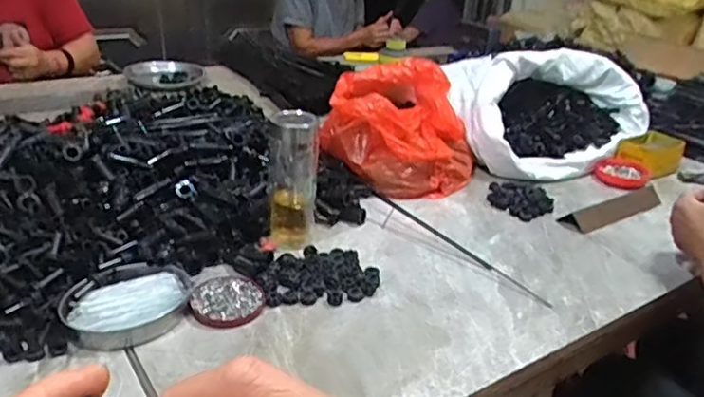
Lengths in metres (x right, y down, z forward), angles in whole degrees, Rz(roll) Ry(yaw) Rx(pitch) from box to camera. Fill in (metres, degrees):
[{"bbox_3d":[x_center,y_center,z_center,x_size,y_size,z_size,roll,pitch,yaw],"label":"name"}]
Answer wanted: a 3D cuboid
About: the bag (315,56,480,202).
[{"bbox_3d":[0.090,-0.126,1.034,0.248,0.160,0.255,8,27,6],"label":"bag"}]

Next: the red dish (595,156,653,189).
[{"bbox_3d":[0.489,-0.046,1.074,0.085,0.028,0.086,4,27,-2],"label":"red dish"}]

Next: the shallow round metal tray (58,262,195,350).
[{"bbox_3d":[-0.239,0.112,0.650,0.135,0.030,0.093,-15,33,-34],"label":"shallow round metal tray"}]

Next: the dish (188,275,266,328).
[{"bbox_3d":[-0.144,0.115,0.681,0.079,0.010,0.078,4,27,-2],"label":"dish"}]

